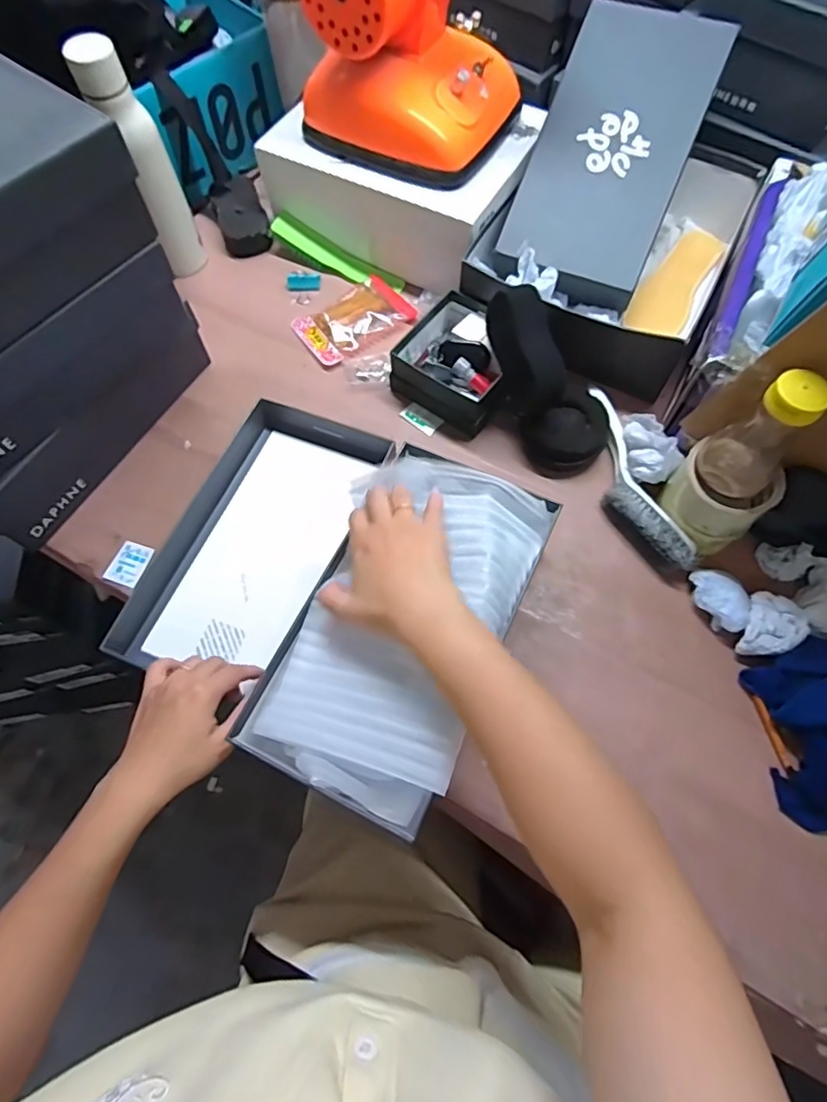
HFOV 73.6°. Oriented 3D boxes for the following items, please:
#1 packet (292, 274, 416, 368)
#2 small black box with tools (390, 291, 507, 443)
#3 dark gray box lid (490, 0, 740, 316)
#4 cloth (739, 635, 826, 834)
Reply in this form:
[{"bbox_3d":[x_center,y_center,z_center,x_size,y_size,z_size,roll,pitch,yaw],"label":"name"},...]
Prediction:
[{"bbox_3d":[-0.074,-0.290,0.690,0.137,0.010,0.085,-32,70,-12],"label":"packet"},{"bbox_3d":[0.058,-0.212,0.625,0.135,0.050,0.135,34,71,14],"label":"small black box with tools"},{"bbox_3d":[0.212,-0.427,0.598,0.159,0.037,0.295,22,95,10],"label":"dark gray box lid"},{"bbox_3d":[0.353,0.148,0.462,0.093,0.055,0.148,-6,67,-2],"label":"cloth"}]

